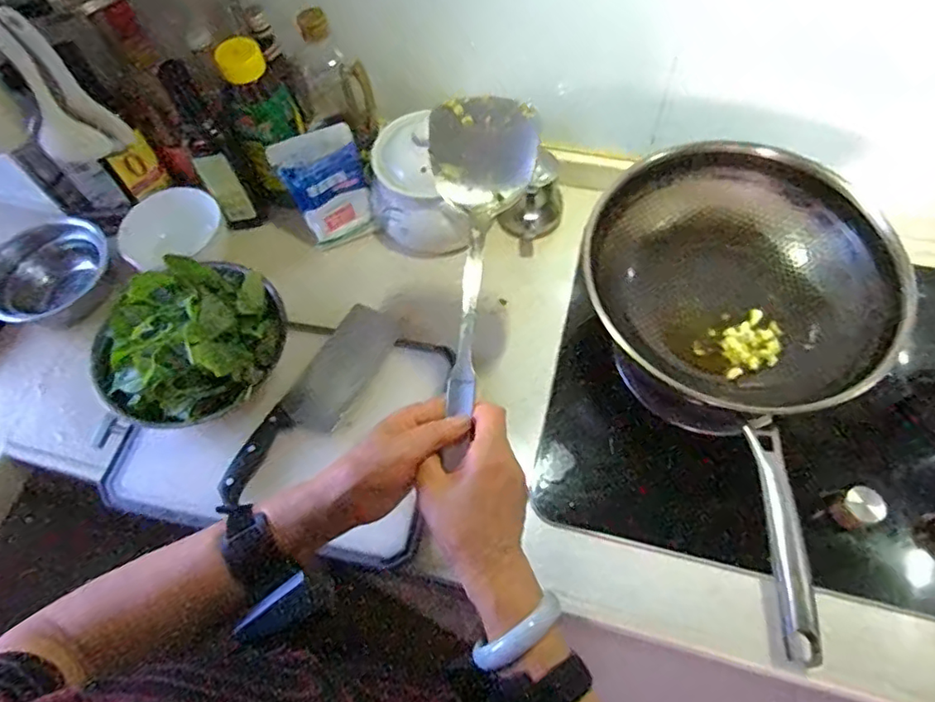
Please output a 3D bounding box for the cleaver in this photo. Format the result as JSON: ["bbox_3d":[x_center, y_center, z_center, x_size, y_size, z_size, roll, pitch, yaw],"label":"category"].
[{"bbox_3d":[-0.176,0.057,0.683,0.077,0.024,0.272,26,66,16],"label":"cleaver"}]

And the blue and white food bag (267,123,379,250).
[{"bbox_3d":[-0.181,-0.209,0.763,0.102,0.136,0.064,-23,63,-9],"label":"blue and white food bag"}]

